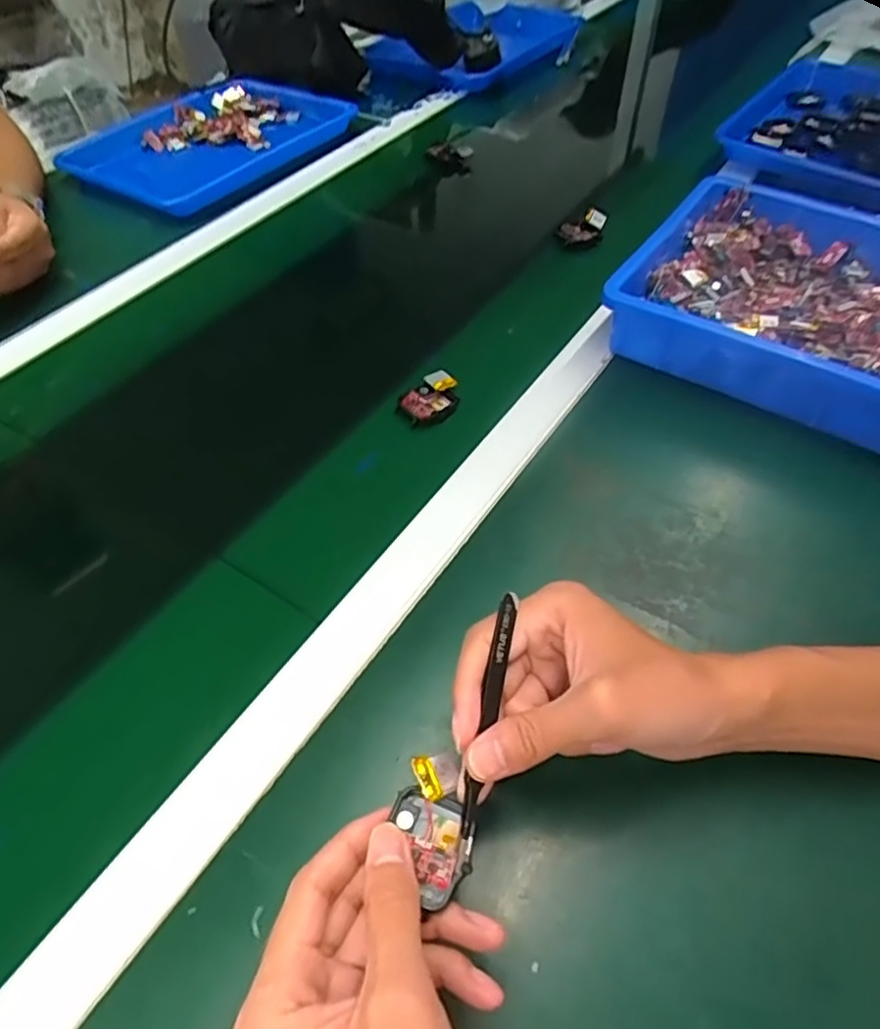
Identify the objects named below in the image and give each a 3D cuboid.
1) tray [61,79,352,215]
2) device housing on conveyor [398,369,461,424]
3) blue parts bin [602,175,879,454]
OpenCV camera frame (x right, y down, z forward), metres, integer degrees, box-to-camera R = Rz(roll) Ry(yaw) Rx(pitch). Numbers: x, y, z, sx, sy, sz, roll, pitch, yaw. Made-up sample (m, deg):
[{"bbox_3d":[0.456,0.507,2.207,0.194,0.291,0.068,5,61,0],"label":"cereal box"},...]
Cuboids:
[{"bbox_3d":[-0.293,-0.485,0.855,0.248,0.037,0.336,27,57,23],"label":"tray"},{"bbox_3d":[-0.007,-0.094,0.535,0.050,0.026,0.040,-38,58,-25],"label":"device housing on conveyor"},{"bbox_3d":[0.354,-0.159,0.542,0.376,0.069,0.256,26,56,22],"label":"blue parts bin"}]

